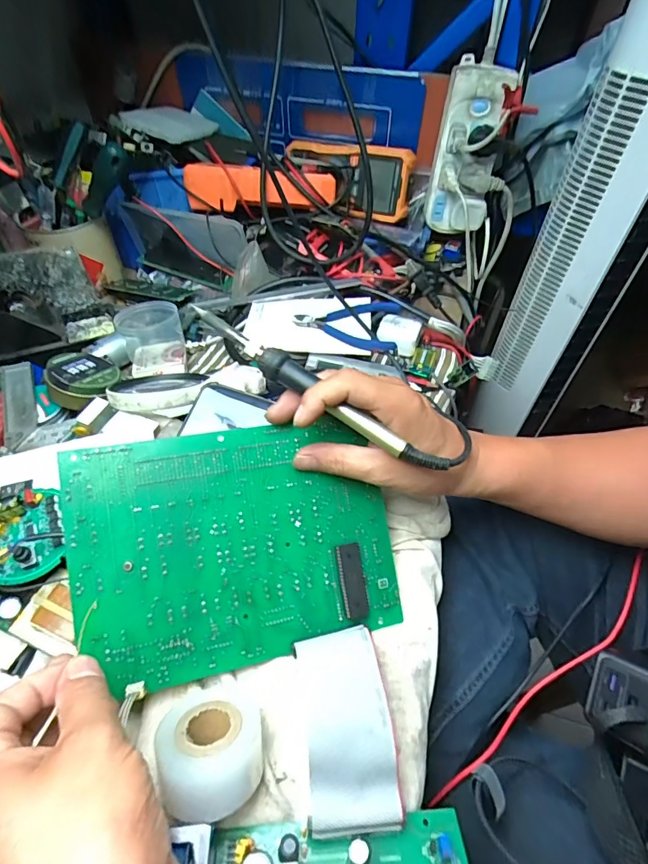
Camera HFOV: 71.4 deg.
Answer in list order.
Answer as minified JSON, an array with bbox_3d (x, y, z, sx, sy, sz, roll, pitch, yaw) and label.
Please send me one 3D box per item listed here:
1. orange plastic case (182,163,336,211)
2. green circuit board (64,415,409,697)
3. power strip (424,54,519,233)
[{"bbox_3d":[-0.075,-0.286,0.527,0.171,0.043,0.021,1,49,-2],"label":"orange plastic case"},{"bbox_3d":[-0.057,0.076,0.311,0.212,0.008,0.159,-9,84,-16],"label":"green circuit board"},{"bbox_3d":[0.182,-0.349,0.574,0.072,0.190,0.064,-5,50,-7],"label":"power strip"}]

